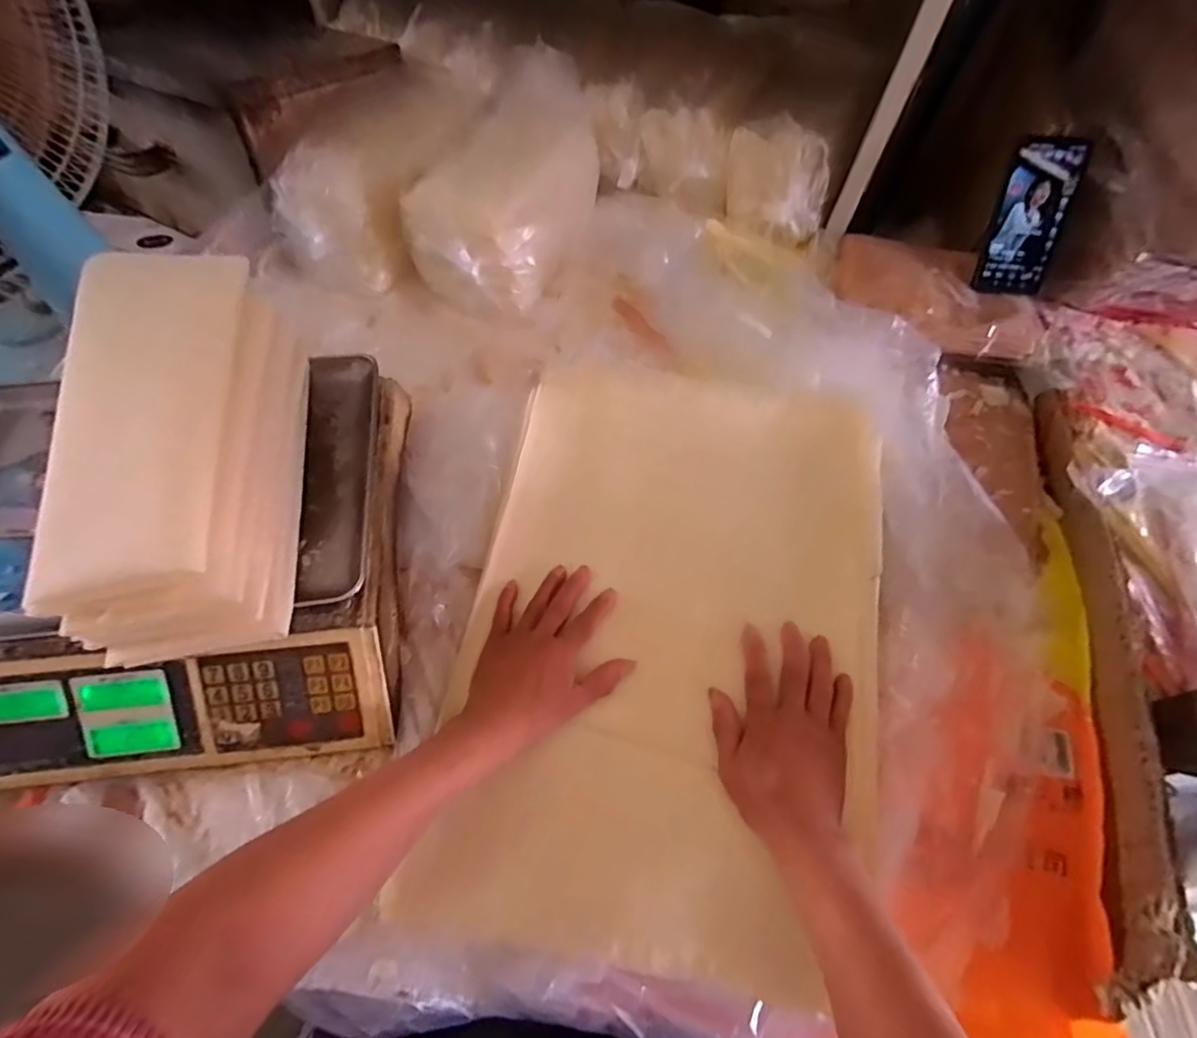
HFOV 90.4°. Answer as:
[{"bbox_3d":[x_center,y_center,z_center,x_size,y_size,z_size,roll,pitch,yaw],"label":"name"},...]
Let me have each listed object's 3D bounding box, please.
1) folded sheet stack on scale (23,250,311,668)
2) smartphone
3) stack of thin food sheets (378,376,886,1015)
[{"bbox_3d":[-0.279,-0.047,0.399,0.121,0.109,0.243,-5,61,-6],"label":"folded sheet stack on scale"},{"bbox_3d":[0.483,-0.336,0.665,0.074,0.155,0.009,11,24,9],"label":"smartphone"},{"bbox_3d":[0.065,0.088,0.511,0.343,0.036,0.497,9,64,4],"label":"stack of thin food sheets"}]

